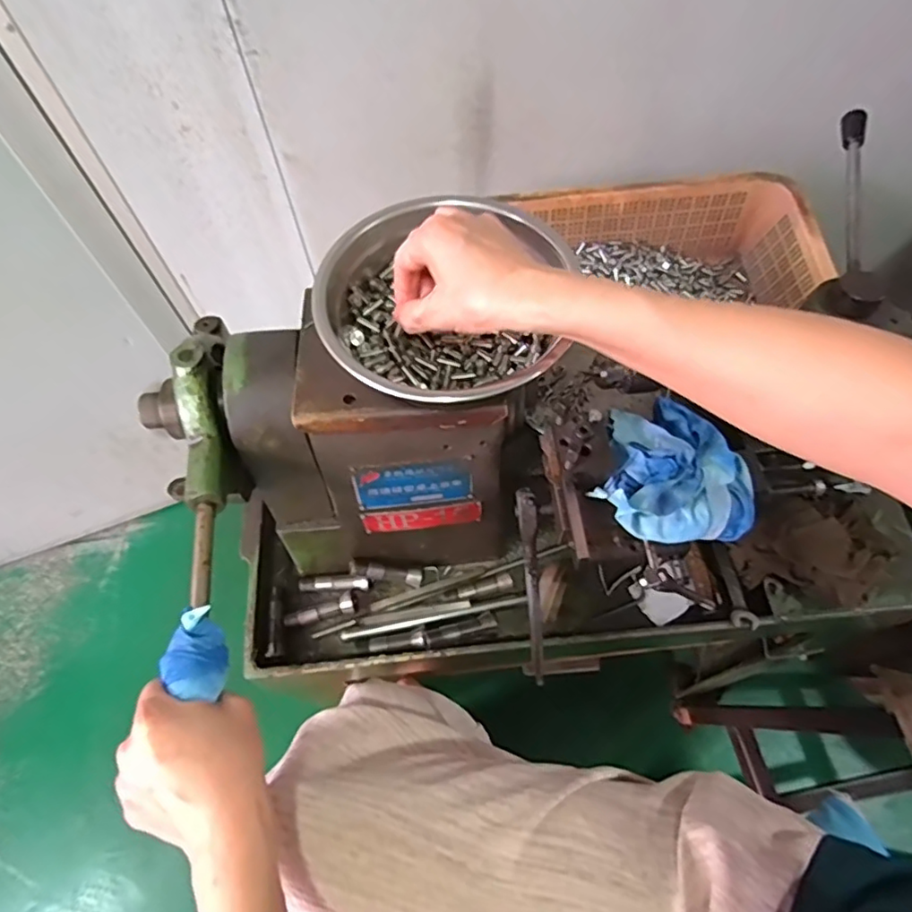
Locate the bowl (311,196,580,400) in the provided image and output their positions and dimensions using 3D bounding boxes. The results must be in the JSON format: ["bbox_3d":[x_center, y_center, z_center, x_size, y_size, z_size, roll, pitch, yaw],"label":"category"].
[{"bbox_3d":[-0.006,-0.101,0.401,0.169,0.053,0.155,-1,62,2],"label":"bowl"}]

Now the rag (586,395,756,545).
[{"bbox_3d":[0.160,0.010,0.433,0.116,0.039,0.124,-29,65,-13],"label":"rag"}]

